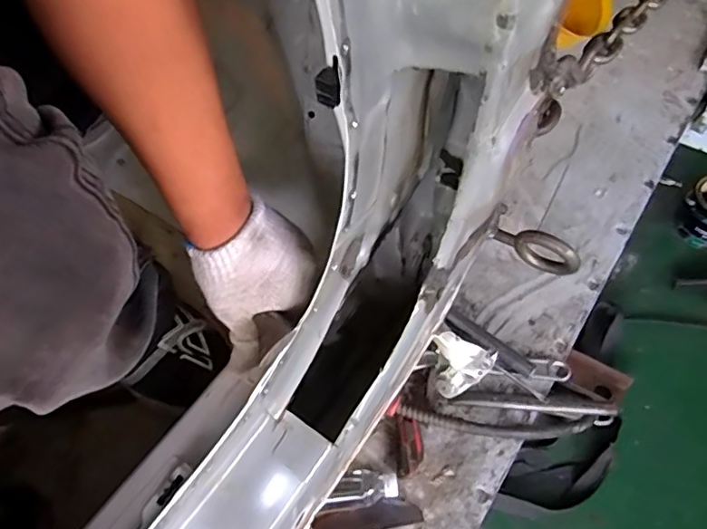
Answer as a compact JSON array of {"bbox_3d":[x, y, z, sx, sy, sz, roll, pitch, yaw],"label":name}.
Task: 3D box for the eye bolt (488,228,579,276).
[{"bbox_3d":[0.191,-0.016,0.605,0.094,0.069,0.014,29,63,19],"label":"eye bolt"}]

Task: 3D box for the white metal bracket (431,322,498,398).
[{"bbox_3d":[0.128,0.121,0.675,0.073,0.100,0.039,9,58,8],"label":"white metal bracket"}]

